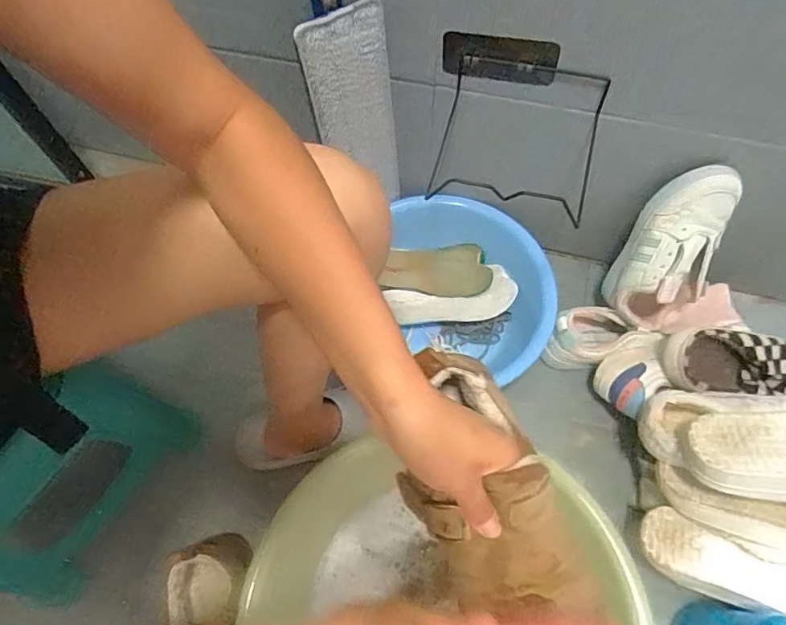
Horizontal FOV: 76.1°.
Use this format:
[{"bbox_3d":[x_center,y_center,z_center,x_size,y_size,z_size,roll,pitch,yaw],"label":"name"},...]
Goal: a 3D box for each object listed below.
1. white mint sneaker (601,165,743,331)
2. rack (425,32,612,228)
[{"bbox_3d":[0.373,-0.080,0.668,0.114,0.227,0.080,25,34,14],"label":"white mint sneaker"},{"bbox_3d":[0.167,-0.232,0.673,0.231,0.265,0.028,19,66,11],"label":"rack"}]

